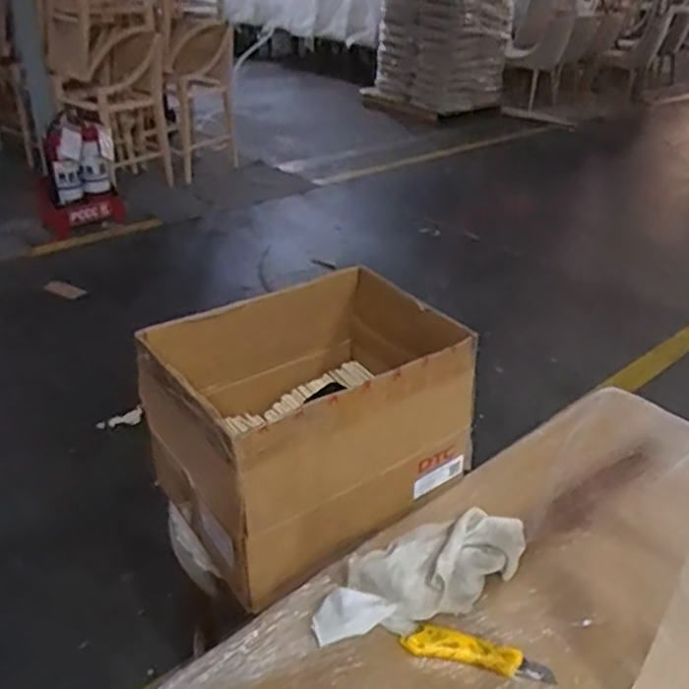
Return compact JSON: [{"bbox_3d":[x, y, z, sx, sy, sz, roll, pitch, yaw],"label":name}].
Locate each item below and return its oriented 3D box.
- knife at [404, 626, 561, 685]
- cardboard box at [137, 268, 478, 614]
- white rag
[{"bbox_3d":[0.155,0.357,0.804,0.171,0.030,0.029,7,32,9],"label":"knife"},{"bbox_3d":[-0.034,0.090,1.044,0.450,0.250,0.308,-21,38,-32],"label":"cardboard box"},{"bbox_3d":[0.092,0.286,0.875,0.284,0.073,0.122,-16,36,-26],"label":"white rag"}]

